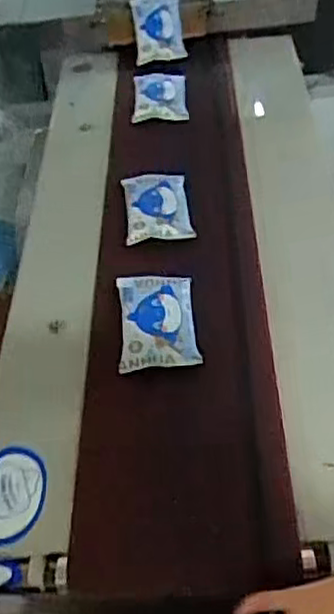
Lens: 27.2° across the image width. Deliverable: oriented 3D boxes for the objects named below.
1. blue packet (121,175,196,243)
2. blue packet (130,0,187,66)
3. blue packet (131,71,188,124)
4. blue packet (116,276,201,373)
[{"bbox_3d":[-0.012,-0.135,0.921,0.085,0.018,0.131,-7,45,-1],"label":"blue packet"},{"bbox_3d":[-0.015,-0.506,1.258,0.090,0.022,0.133,-6,83,-15],"label":"blue packet"},{"bbox_3d":[-0.012,-0.354,1.156,0.088,0.028,0.135,-5,45,1],"label":"blue packet"},{"bbox_3d":[-0.011,0.012,0.778,0.083,0.018,0.138,-6,45,0],"label":"blue packet"}]

